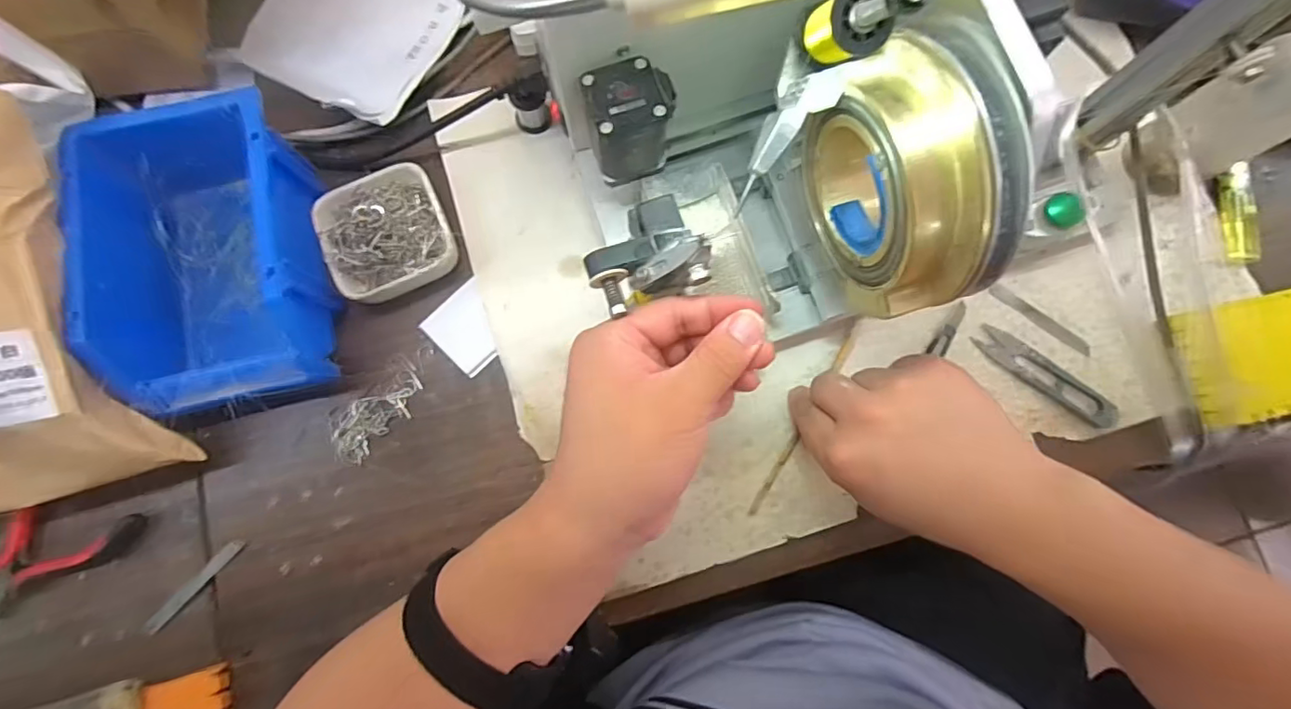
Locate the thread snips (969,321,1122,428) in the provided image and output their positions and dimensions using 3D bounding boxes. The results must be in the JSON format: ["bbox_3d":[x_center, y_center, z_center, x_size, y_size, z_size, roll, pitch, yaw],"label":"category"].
[{"bbox_3d":[0.278,0.015,0.394,0.105,0.006,0.022,38,83,7],"label":"thread snips"}]

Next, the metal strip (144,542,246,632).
[{"bbox_3d":[-0.297,0.152,0.374,0.082,0.005,0.009,-43,82,-6],"label":"metal strip"}]

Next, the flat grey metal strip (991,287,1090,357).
[{"bbox_3d":[0.280,-0.024,0.404,0.079,0.004,0.010,38,83,7],"label":"flat grey metal strip"}]

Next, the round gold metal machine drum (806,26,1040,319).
[{"bbox_3d":[0.115,-0.074,0.254,0.047,0.097,0.104,-16,81,-2],"label":"round gold metal machine drum"}]

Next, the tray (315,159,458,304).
[{"bbox_3d":[-0.178,-0.082,0.397,0.081,0.028,0.089,-22,81,-3],"label":"tray"}]

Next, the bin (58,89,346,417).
[{"bbox_3d":[-0.282,-0.070,0.378,0.123,0.084,0.200,-11,80,-1],"label":"bin"}]

